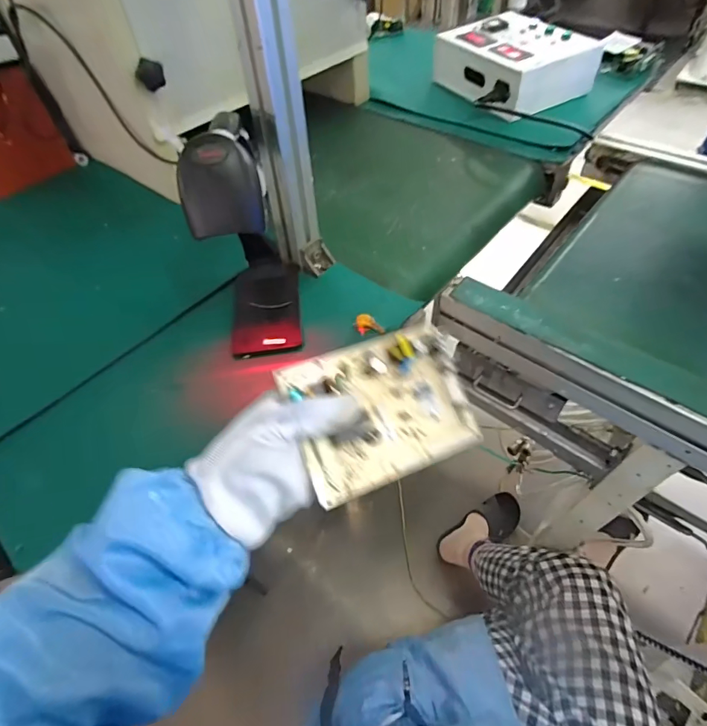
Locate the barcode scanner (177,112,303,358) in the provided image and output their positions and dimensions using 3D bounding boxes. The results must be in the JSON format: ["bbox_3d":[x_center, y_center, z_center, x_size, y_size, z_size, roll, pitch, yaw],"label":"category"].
[{"bbox_3d":[-0.114,-0.131,0.442,0.089,0.208,0.155,-14,53,-6],"label":"barcode scanner"}]

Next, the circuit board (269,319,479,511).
[{"bbox_3d":[0.026,0.032,0.315,0.138,0.021,0.103,-19,84,-21],"label":"circuit board"}]

